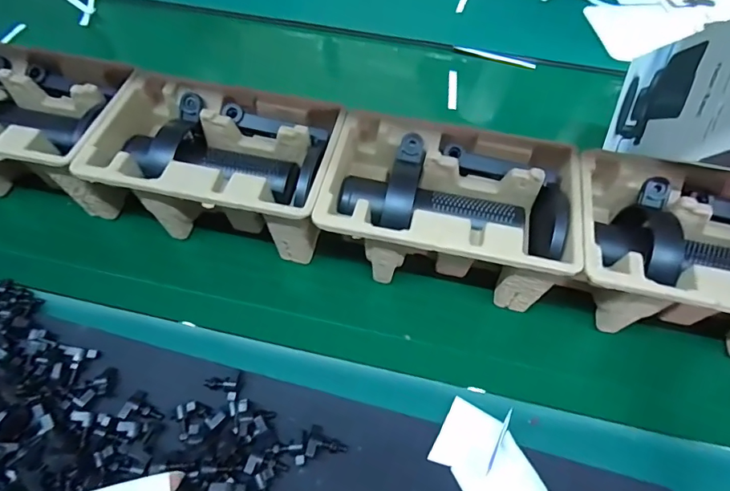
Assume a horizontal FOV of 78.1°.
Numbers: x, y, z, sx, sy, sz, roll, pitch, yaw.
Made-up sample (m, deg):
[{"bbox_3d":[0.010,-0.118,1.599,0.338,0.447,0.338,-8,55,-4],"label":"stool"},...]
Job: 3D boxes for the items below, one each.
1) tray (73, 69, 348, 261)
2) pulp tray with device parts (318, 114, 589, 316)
[{"bbox_3d":[-0.145,-0.078,0.467,0.224,0.100,0.138,11,58,7],"label":"tray"},{"bbox_3d":[0.077,-0.028,0.444,0.224,0.100,0.143,11,58,6],"label":"pulp tray with device parts"}]

